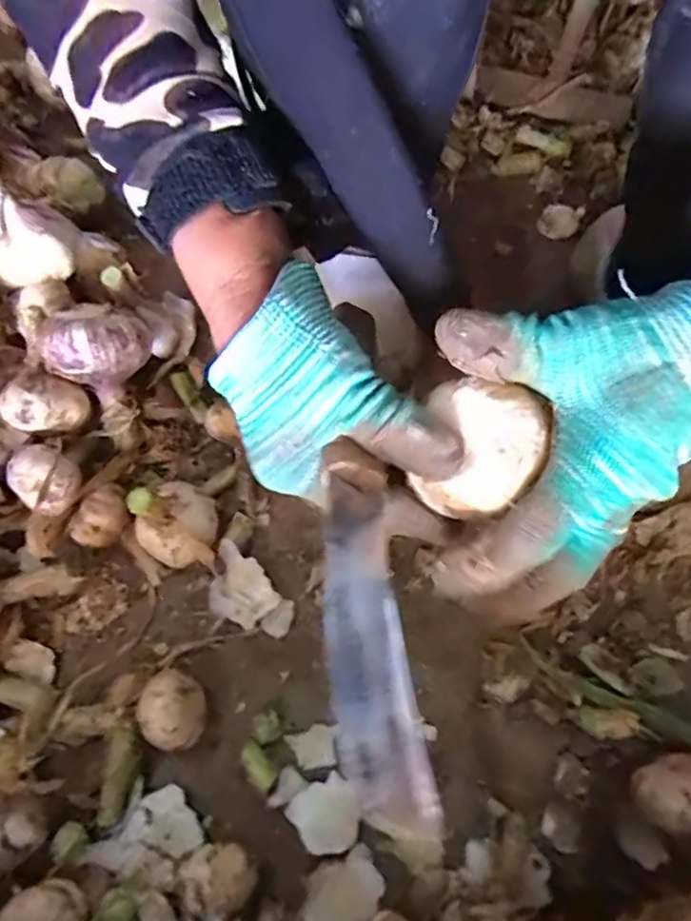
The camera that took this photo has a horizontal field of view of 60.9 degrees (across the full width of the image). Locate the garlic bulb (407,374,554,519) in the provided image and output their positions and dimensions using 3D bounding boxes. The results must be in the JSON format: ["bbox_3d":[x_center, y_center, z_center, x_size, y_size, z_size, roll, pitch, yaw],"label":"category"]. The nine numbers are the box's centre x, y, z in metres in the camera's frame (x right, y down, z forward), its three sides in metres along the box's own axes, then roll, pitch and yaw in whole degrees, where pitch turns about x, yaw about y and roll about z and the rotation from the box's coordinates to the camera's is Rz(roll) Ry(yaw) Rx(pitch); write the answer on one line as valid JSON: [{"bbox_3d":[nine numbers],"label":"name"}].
[{"bbox_3d":[0.051,-0.004,0.232,0.046,0.030,0.047,-1,70,2],"label":"garlic bulb"}]

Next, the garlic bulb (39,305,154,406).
[{"bbox_3d":[-0.169,-0.078,0.401,0.059,0.059,0.059,-1,71,3],"label":"garlic bulb"}]

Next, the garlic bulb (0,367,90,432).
[{"bbox_3d":[-0.204,-0.038,0.397,0.041,0.032,0.042,-1,71,3],"label":"garlic bulb"}]

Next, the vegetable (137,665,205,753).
[{"bbox_3d":[-0.103,0.152,0.361,0.038,0.043,0.039,27,73,11],"label":"vegetable"}]

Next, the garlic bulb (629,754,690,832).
[{"bbox_3d":[0.192,0.190,0.339,0.043,0.041,0.035,-1,70,2],"label":"garlic bulb"}]

